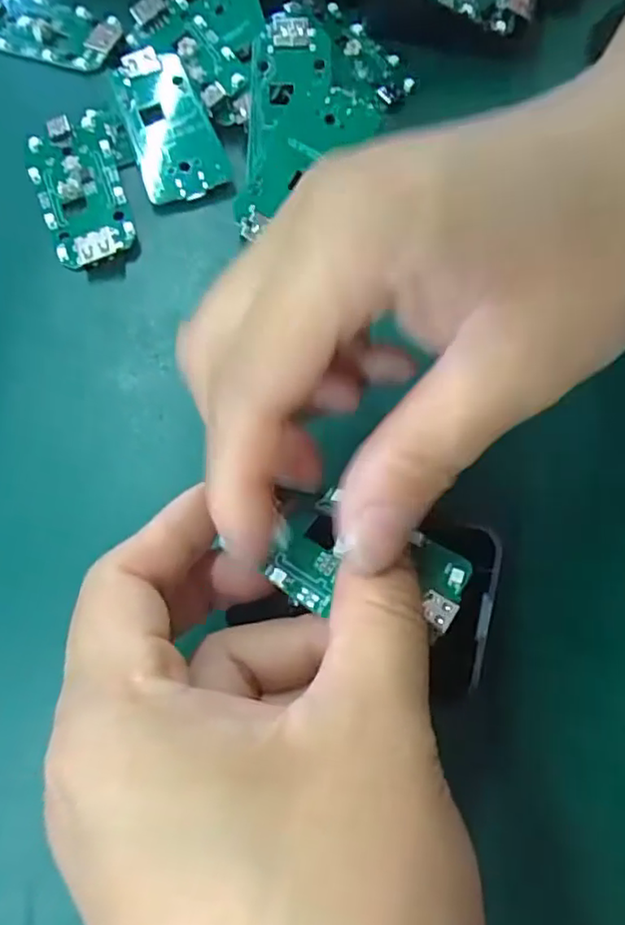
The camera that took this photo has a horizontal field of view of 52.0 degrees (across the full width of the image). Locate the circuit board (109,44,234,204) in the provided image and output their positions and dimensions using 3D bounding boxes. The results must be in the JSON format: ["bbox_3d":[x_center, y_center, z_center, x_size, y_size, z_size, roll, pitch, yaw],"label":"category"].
[{"bbox_3d":[-0.054,-0.128,0.238,0.031,0.006,0.061,-19,71,-5],"label":"circuit board"}]

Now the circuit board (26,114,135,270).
[{"bbox_3d":[-0.084,-0.098,0.232,0.030,0.008,0.063,-21,71,-6],"label":"circuit board"}]

